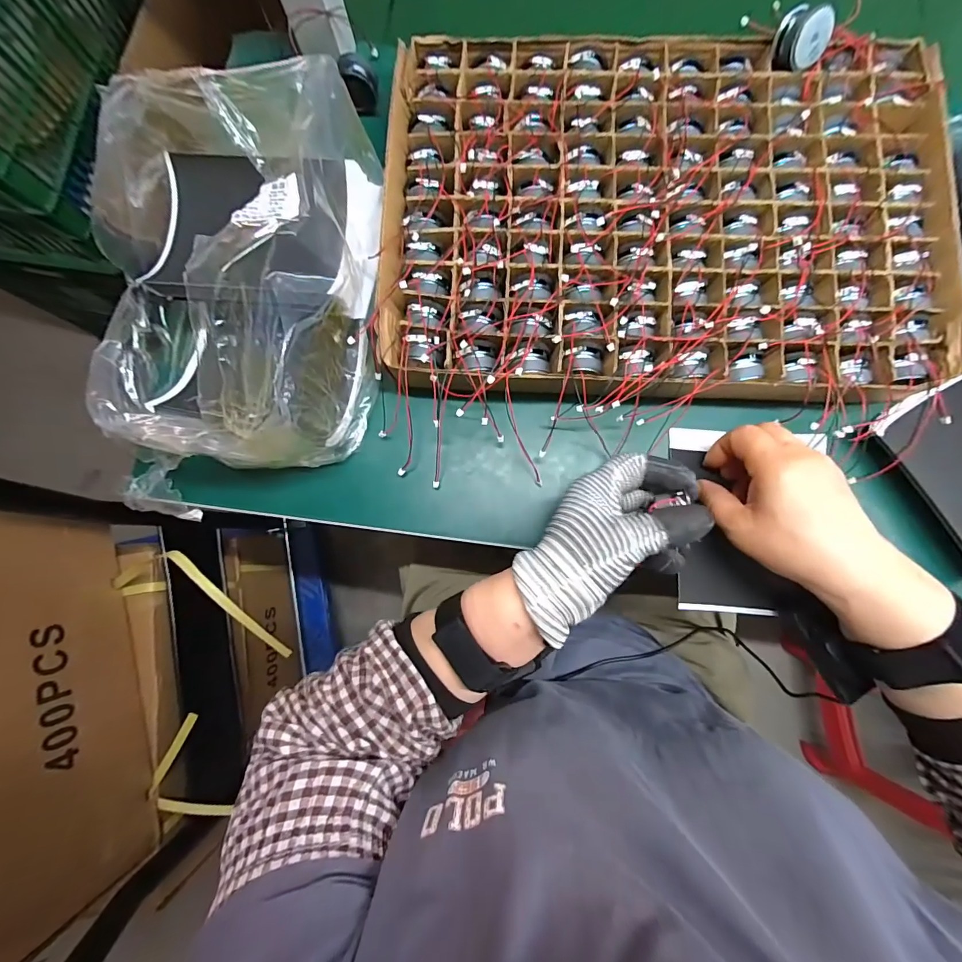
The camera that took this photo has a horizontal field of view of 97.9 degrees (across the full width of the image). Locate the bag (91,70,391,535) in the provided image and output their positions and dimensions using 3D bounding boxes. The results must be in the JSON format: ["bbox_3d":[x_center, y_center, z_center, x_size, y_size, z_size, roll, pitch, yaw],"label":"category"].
[{"bbox_3d":[-0.176,-0.127,0.290,0.190,0.122,0.253,-1,83,2],"label":"bag"}]

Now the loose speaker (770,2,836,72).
[{"bbox_3d":[0.249,-0.342,0.324,0.035,0.035,0.023,-12,44,-14],"label":"loose speaker"}]

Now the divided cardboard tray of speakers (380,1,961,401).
[{"bbox_3d":[0.141,-0.207,0.337,0.427,0.041,0.304,3,83,2],"label":"divided cardboard tray of speakers"}]

